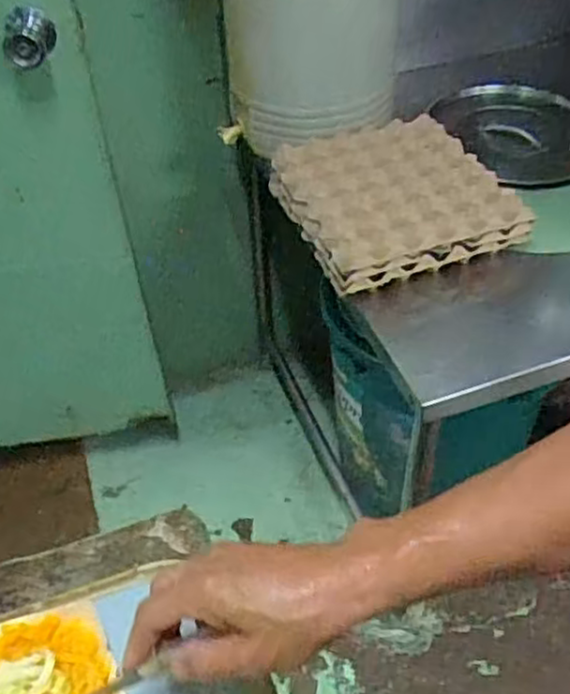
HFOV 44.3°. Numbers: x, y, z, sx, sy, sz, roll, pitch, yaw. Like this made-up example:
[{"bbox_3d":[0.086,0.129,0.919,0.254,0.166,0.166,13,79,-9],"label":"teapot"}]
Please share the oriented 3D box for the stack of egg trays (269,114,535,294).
[{"bbox_3d":[0.159,-0.226,1.033,0.297,0.058,0.292,-16,47,-13],"label":"stack of egg trays"}]

